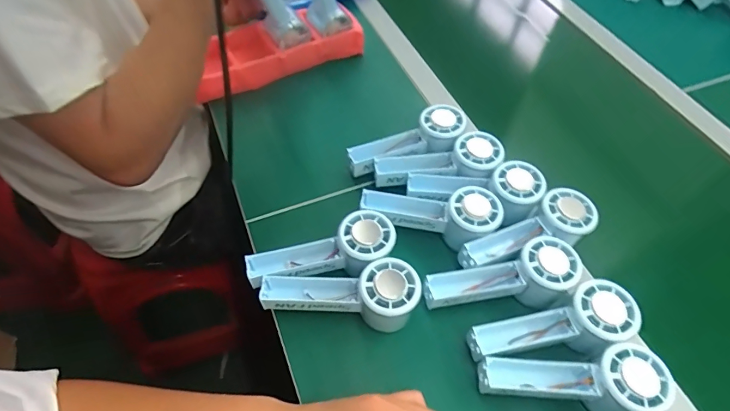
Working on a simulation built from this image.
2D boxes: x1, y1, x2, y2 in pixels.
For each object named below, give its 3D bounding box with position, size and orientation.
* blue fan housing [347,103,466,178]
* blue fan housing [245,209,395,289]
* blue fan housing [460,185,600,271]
[{"bbox_3d":[0.053,-0.076,0.518,0.149,0.031,0.052,-23,58,0],"label":"blue fan housing"},{"bbox_3d":[-0.043,0.051,0.427,0.149,0.035,0.058,-18,57,2],"label":"blue fan housing"},{"bbox_3d":[0.174,0.031,0.445,0.159,0.039,0.058,-25,59,-5],"label":"blue fan housing"}]

